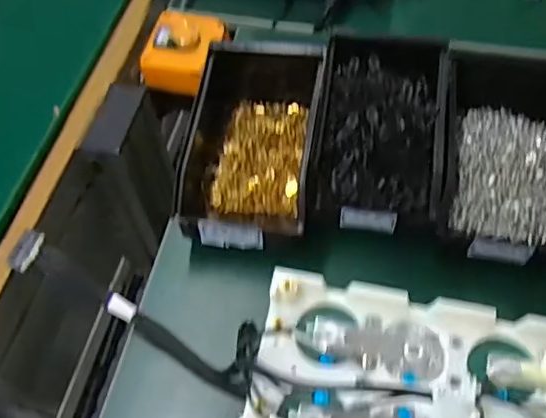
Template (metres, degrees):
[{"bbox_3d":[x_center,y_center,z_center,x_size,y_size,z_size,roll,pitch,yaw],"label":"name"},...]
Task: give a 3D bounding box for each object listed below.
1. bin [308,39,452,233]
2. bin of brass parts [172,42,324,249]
[{"bbox_3d":[0.090,-0.066,0.492,0.102,0.062,0.178,8,57,8],"label":"bin"},{"bbox_3d":[-0.013,-0.068,0.505,0.106,0.067,0.212,7,57,7],"label":"bin of brass parts"}]

